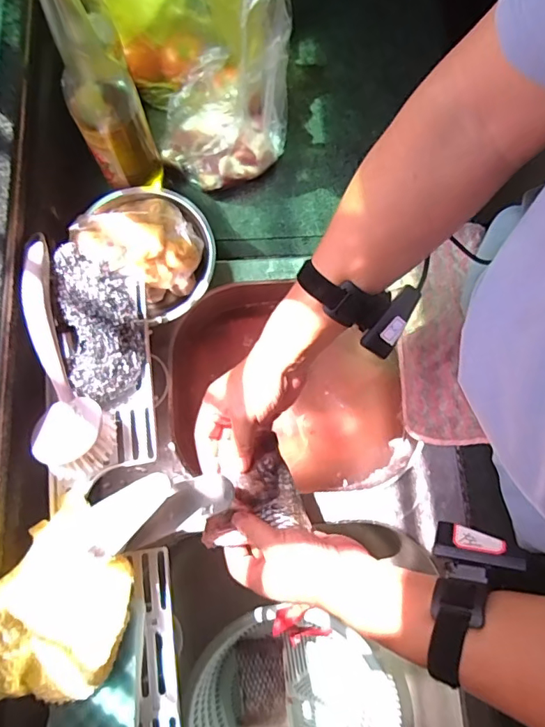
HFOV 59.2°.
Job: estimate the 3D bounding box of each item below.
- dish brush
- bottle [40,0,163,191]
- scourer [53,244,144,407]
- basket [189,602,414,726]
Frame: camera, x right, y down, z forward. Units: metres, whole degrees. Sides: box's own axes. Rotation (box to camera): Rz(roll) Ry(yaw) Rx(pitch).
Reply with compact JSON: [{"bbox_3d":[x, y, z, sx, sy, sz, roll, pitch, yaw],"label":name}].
[{"bbox_3d":[-0.218,-0.006,0.463,0.065,0.046,0.233,-23,78,-6],"label":"dish brush"},{"bbox_3d":[-0.172,-0.272,0.481,0.068,0.292,0.066,-19,78,-5],"label":"bottle"},{"bbox_3d":[-0.172,-0.042,0.485,0.069,0.047,0.159,-12,77,-4],"label":"scourer"},{"bbox_3d":[0.022,0.449,0.631,0.250,0.113,0.252,0,77,-1],"label":"basket"}]

